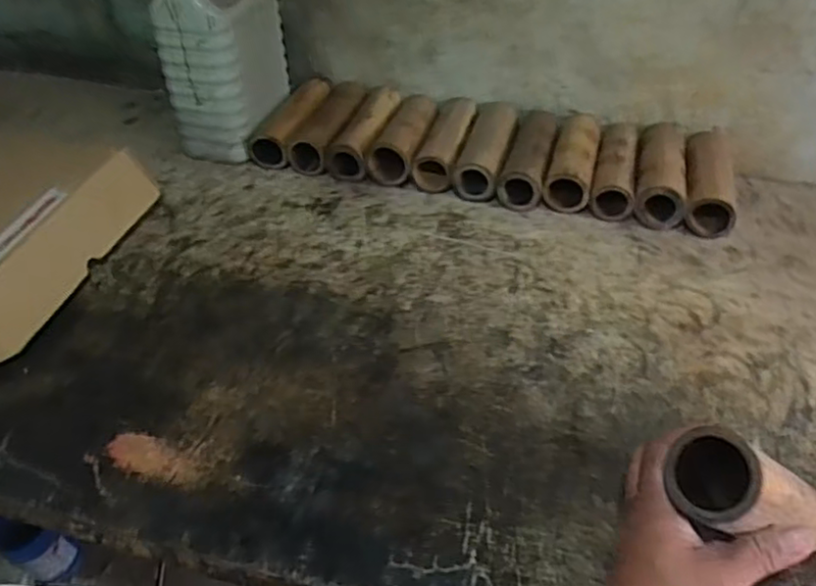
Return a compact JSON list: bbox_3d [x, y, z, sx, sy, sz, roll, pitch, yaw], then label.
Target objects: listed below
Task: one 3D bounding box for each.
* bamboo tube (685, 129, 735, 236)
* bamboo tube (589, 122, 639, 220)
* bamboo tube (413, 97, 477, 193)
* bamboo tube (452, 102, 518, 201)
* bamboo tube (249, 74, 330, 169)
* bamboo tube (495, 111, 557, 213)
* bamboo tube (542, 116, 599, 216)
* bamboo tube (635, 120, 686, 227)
[{"bbox_3d":[0.371,-0.142,0.827,0.058,0.051,0.181,11,44,13],"label":"bamboo tube"},{"bbox_3d":[0.265,-0.163,0.855,0.048,0.047,0.183,11,44,13],"label":"bamboo tube"},{"bbox_3d":[0.055,-0.201,0.897,0.053,0.047,0.183,10,44,12],"label":"bamboo tube"},{"bbox_3d":[0.106,-0.190,0.883,0.055,0.048,0.182,10,44,12],"label":"bamboo tube"},{"bbox_3d":[-0.155,-0.241,0.940,0.062,0.046,0.175,11,44,14],"label":"bamboo tube"},{"bbox_3d":[0.160,-0.179,0.867,0.057,0.049,0.192,10,44,12],"label":"bamboo tube"},{"bbox_3d":[0.216,-0.173,0.862,0.058,0.051,0.179,10,44,13],"label":"bamboo tube"},{"bbox_3d":[0.318,-0.154,0.840,0.059,0.053,0.187,10,44,13],"label":"bamboo tube"}]

